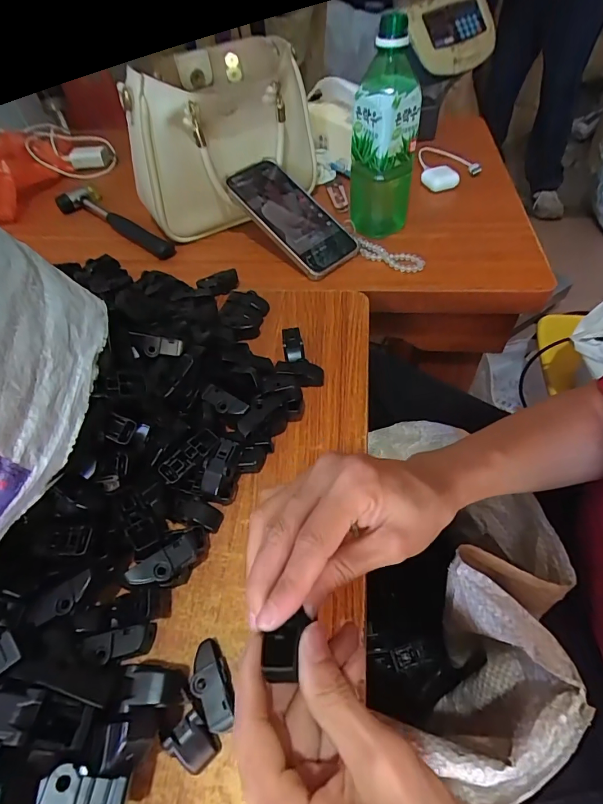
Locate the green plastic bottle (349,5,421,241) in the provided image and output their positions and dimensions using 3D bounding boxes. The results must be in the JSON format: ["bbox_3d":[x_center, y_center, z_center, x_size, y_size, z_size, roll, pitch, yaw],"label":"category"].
[{"bbox_3d":[0.094,-0.295,0.463,0.070,0.206,0.070,8,53,10],"label":"green plastic bottle"}]

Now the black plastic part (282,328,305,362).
[{"bbox_3d":[-0.008,-0.057,0.404,0.020,0.016,0.032,-6,52,0],"label":"black plastic part"}]

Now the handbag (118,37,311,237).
[{"bbox_3d":[-0.095,-0.339,0.535,0.145,0.158,0.242,25,58,21],"label":"handbag"}]

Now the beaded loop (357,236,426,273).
[{"bbox_3d":[0.105,-0.174,0.489,0.084,0.013,0.028,19,56,18],"label":"beaded loop"}]

